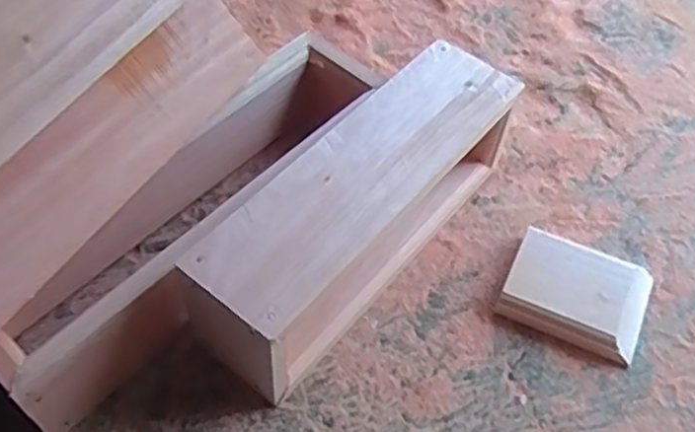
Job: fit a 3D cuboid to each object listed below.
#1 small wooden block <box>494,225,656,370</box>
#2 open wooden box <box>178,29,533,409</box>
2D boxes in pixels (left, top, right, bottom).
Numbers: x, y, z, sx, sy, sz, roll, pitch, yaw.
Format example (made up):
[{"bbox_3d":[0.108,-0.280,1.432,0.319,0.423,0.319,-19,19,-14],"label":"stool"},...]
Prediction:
[{"bbox_3d":[0.239,0.081,0.725,0.141,0.035,0.112,23,57,13],"label":"small wooden block"},{"bbox_3d":[0.017,-0.007,0.713,0.117,0.147,0.382,33,60,19],"label":"open wooden box"}]

